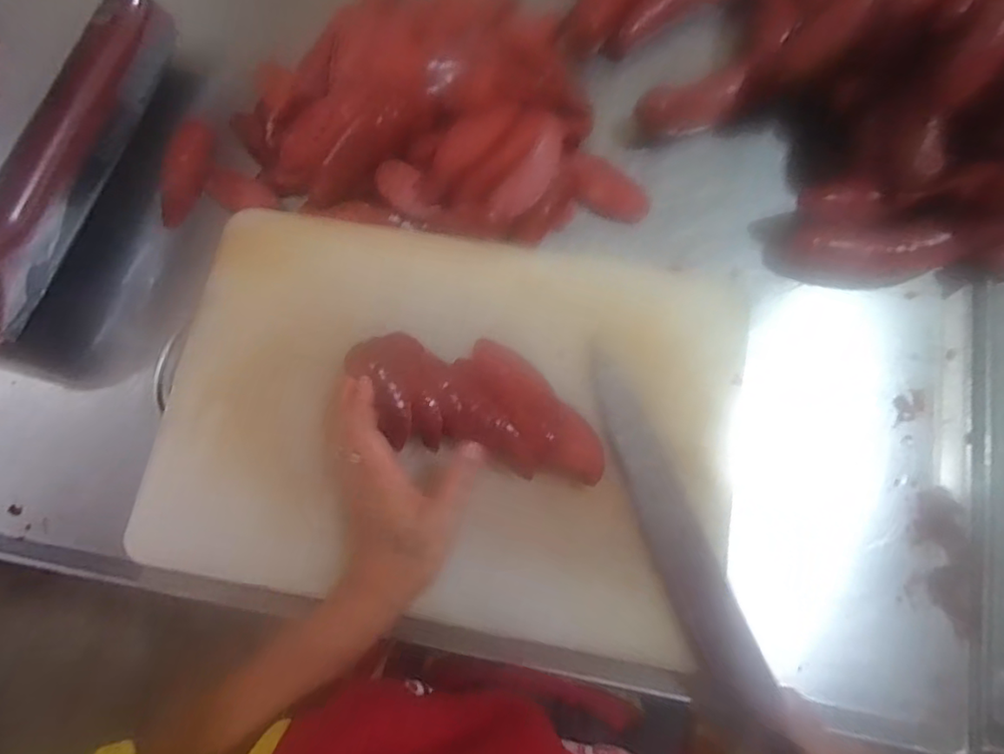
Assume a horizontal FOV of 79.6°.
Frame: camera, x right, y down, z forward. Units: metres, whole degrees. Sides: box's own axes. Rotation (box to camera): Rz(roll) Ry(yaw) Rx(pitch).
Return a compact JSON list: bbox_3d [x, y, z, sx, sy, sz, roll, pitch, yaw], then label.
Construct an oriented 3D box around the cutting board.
[{"bbox_3d":[-0.043,0.026,0.461,0.425,0.030,0.293,10,77,4],"label":"cutting board"}]

